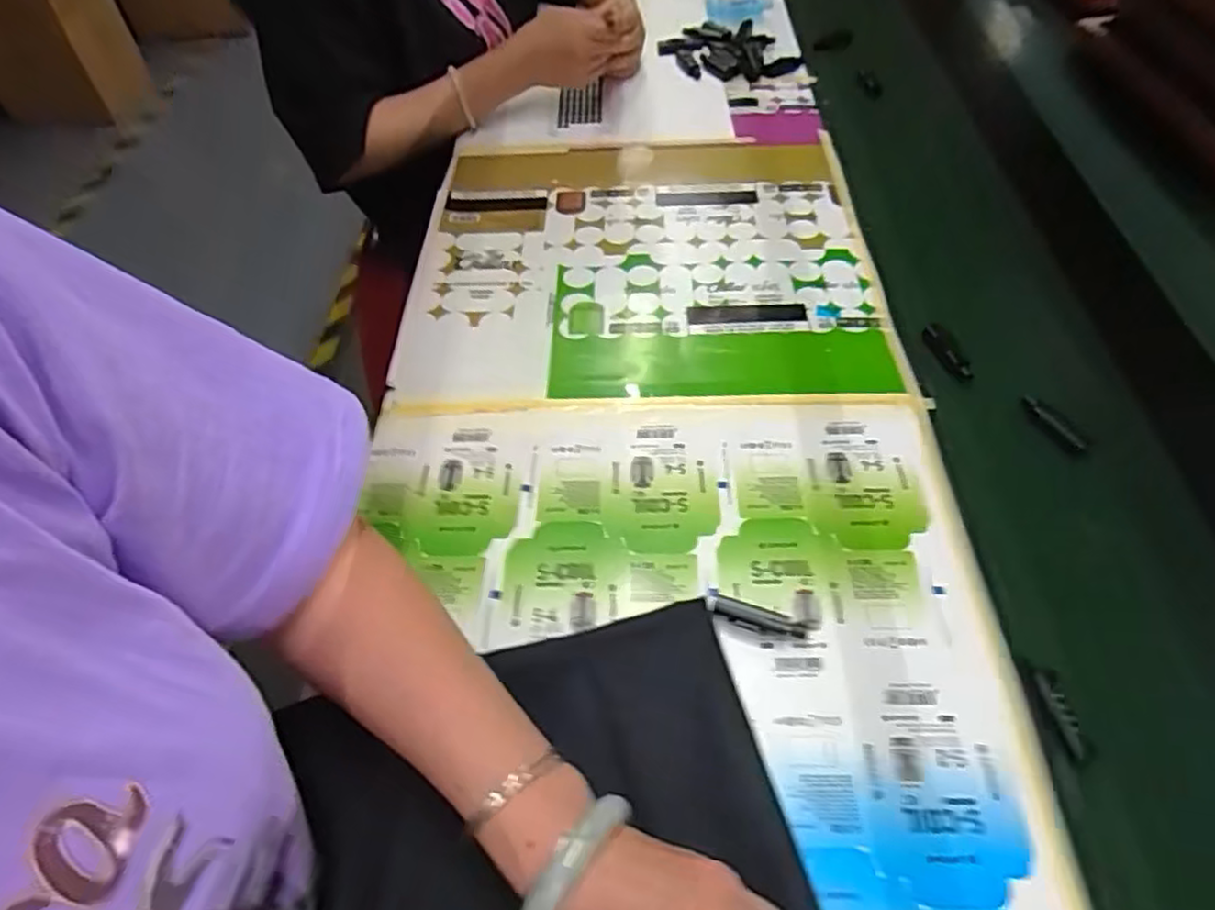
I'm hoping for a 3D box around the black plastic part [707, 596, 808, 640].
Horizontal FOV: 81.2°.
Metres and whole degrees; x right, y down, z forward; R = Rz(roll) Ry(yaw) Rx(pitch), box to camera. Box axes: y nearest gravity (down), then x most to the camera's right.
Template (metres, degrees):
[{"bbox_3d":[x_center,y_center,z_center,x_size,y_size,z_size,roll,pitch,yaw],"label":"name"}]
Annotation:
[{"bbox_3d":[0.087,0.097,0.413,0.058,0.015,0.011,18,55,15],"label":"black plastic part"}]

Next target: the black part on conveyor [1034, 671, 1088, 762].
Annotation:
[{"bbox_3d":[0.247,0.141,0.385,0.012,0.004,0.050,1,41,2],"label":"black part on conveyor"}]

